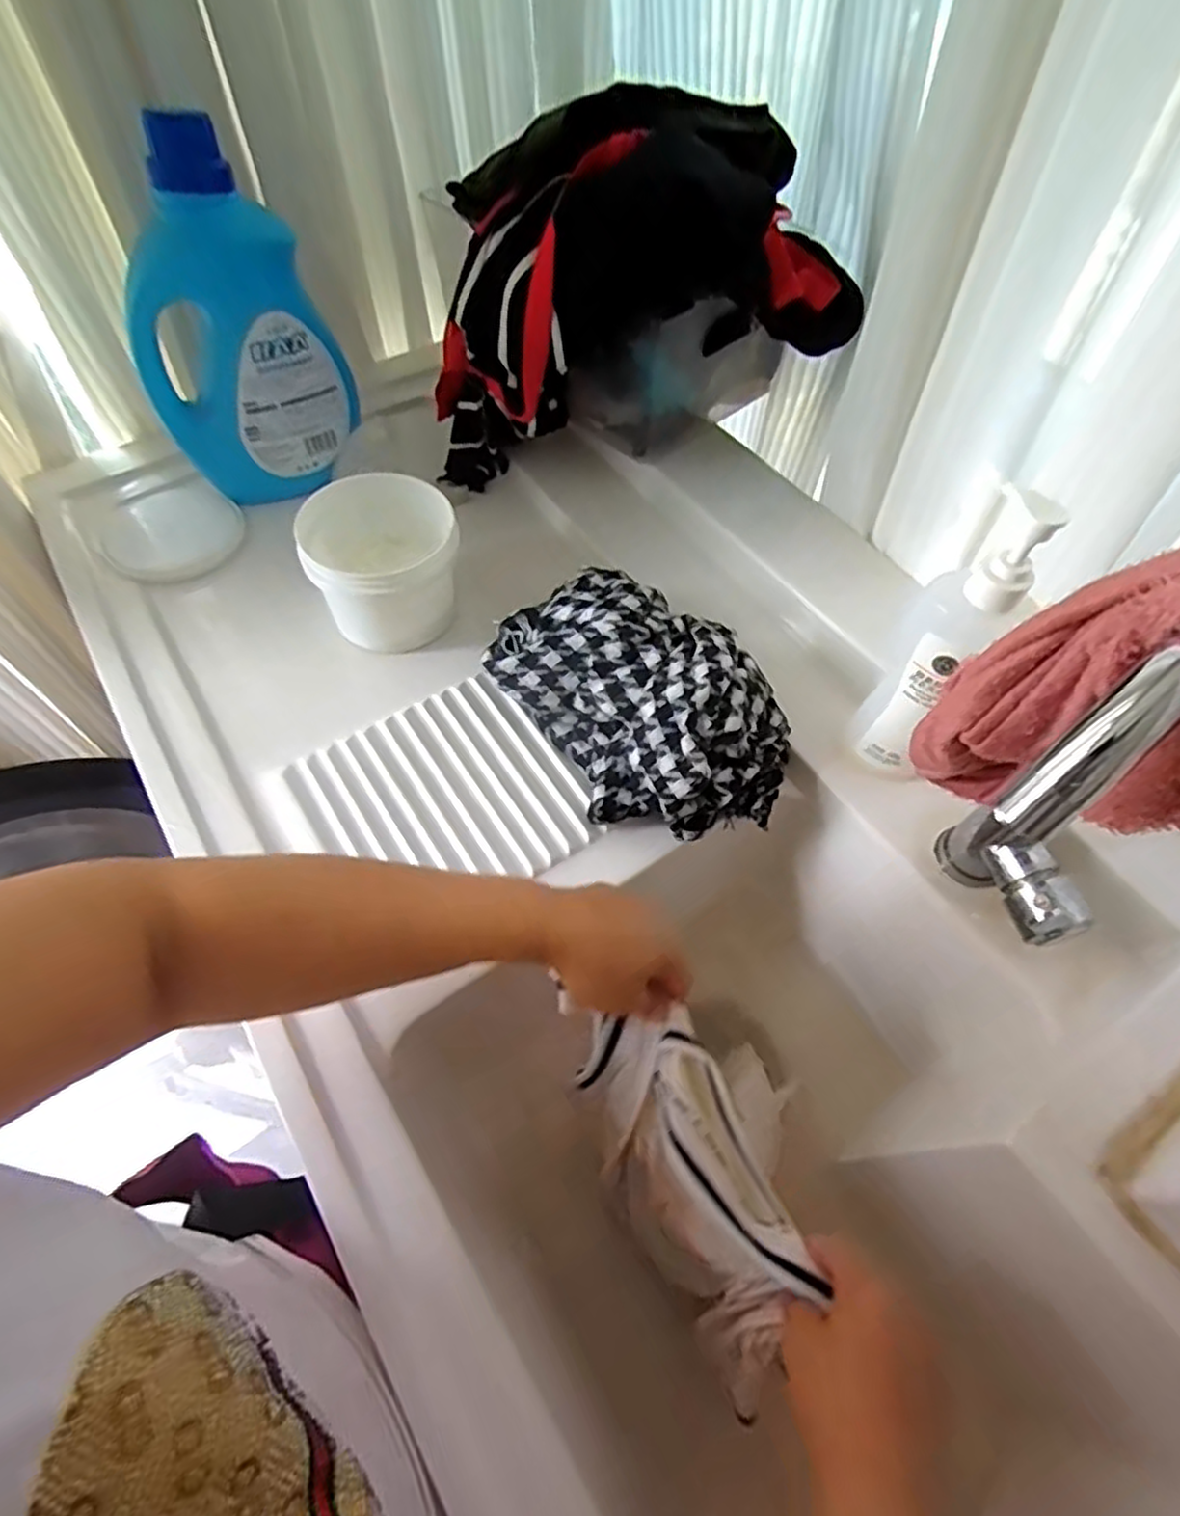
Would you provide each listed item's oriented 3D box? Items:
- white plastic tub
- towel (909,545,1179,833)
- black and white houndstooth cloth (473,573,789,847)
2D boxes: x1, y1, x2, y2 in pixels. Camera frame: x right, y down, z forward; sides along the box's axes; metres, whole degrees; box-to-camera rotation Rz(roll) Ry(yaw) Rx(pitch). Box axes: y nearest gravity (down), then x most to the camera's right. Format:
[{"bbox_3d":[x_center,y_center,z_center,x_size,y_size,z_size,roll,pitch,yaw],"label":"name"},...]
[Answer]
[{"bbox_3d":[-0.168,-0.157,0.591,0.114,0.100,0.123,0,59,0],"label":"white plastic tub"},{"bbox_3d":[0.205,-0.010,0.285,0.111,0.171,0.043,35,65,19],"label":"towel"},{"bbox_3d":[0.034,-0.050,0.549,0.155,0.084,0.239,-33,64,-18],"label":"black and white houndstooth cloth"}]

